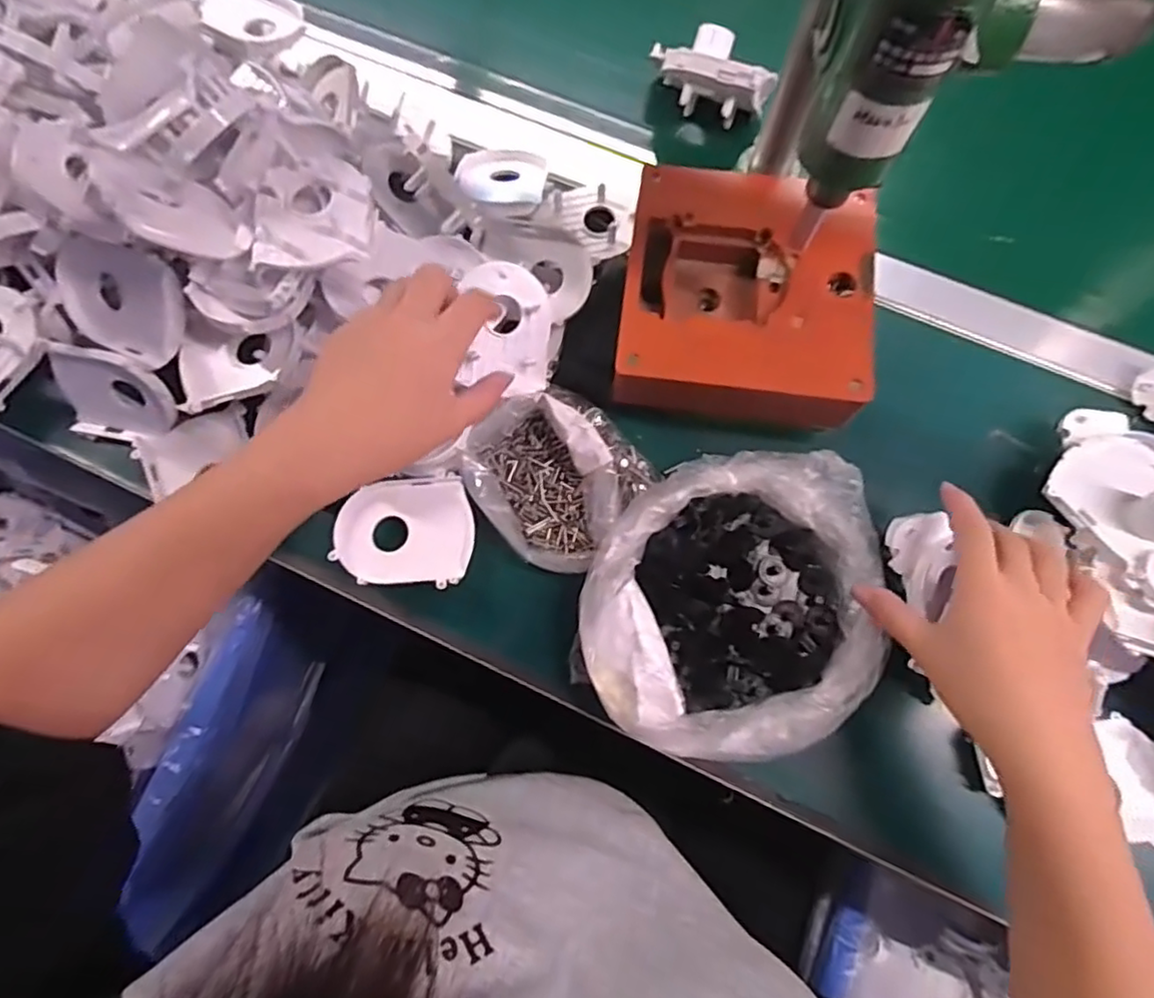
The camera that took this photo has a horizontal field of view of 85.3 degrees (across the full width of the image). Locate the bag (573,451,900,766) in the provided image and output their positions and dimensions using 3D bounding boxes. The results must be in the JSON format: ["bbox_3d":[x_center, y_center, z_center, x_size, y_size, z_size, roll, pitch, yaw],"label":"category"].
[{"bbox_3d":[0.095,0.063,0.384,0.179,0.038,0.173,-3,75,-1],"label":"bag"}]

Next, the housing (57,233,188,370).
[{"bbox_3d":[-0.286,-0.124,0.395,0.077,0.024,0.068,18,117,10],"label":"housing"}]

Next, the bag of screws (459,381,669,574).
[{"bbox_3d":[-0.013,-0.016,0.409,0.104,0.037,0.110,-39,78,-9],"label":"bag of screws"}]

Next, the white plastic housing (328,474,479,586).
[{"bbox_3d":[-0.110,0.020,0.405,0.084,0.019,0.071,3,75,1],"label":"white plastic housing"}]

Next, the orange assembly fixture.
[{"bbox_3d":[0.106,-0.124,0.404,0.148,0.052,0.165,8,75,2],"label":"orange assembly fixture"}]

